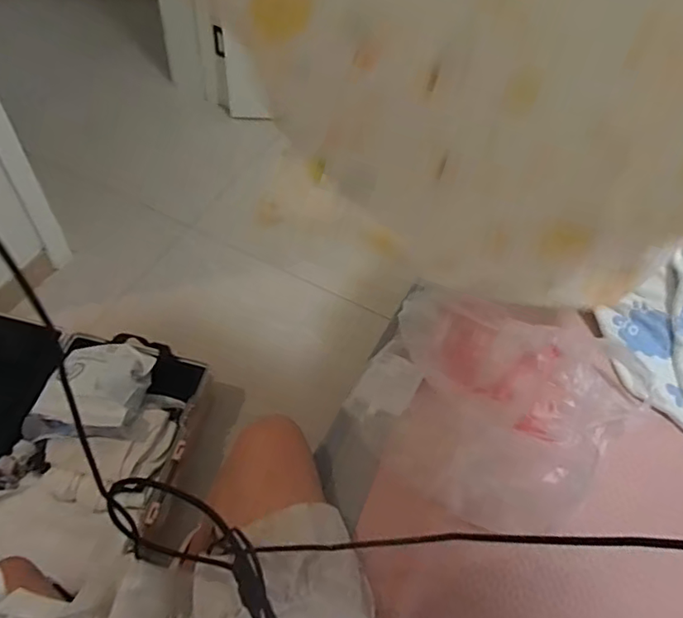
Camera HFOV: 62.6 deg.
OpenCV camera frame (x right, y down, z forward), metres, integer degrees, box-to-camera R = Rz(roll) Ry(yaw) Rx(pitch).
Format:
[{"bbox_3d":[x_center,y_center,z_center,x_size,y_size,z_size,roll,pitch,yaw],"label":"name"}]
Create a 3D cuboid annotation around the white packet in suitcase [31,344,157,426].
[{"bbox_3d":[-0.493,0.142,1.136,0.178,0.101,0.214,13,54,4],"label":"white packet in suitcase"}]

